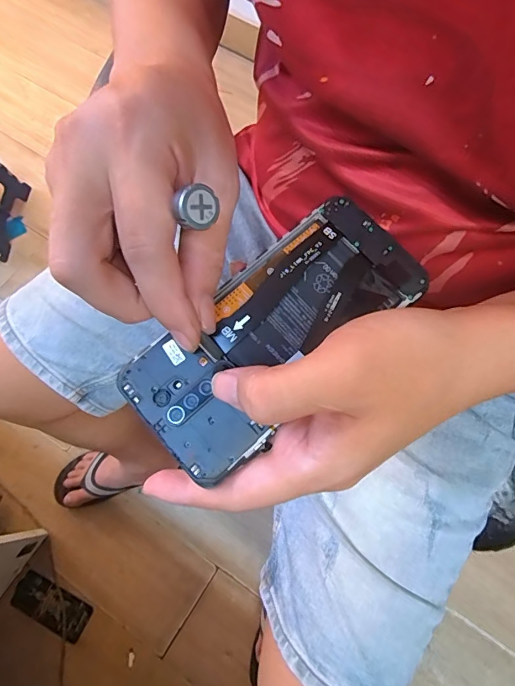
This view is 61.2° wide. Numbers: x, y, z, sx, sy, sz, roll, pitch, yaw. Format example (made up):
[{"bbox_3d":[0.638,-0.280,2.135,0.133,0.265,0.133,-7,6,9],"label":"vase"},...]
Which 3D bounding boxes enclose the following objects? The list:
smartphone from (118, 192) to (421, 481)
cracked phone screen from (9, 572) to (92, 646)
[{"bbox_3d":[0.010,-0.008,0.220,0.156,0.008,0.069,-43,75,-11],"label":"smartphone"},{"bbox_3d":[-0.410,0.523,0.867,0.160,0.008,0.069,24,74,10],"label":"cracked phone screen"}]

